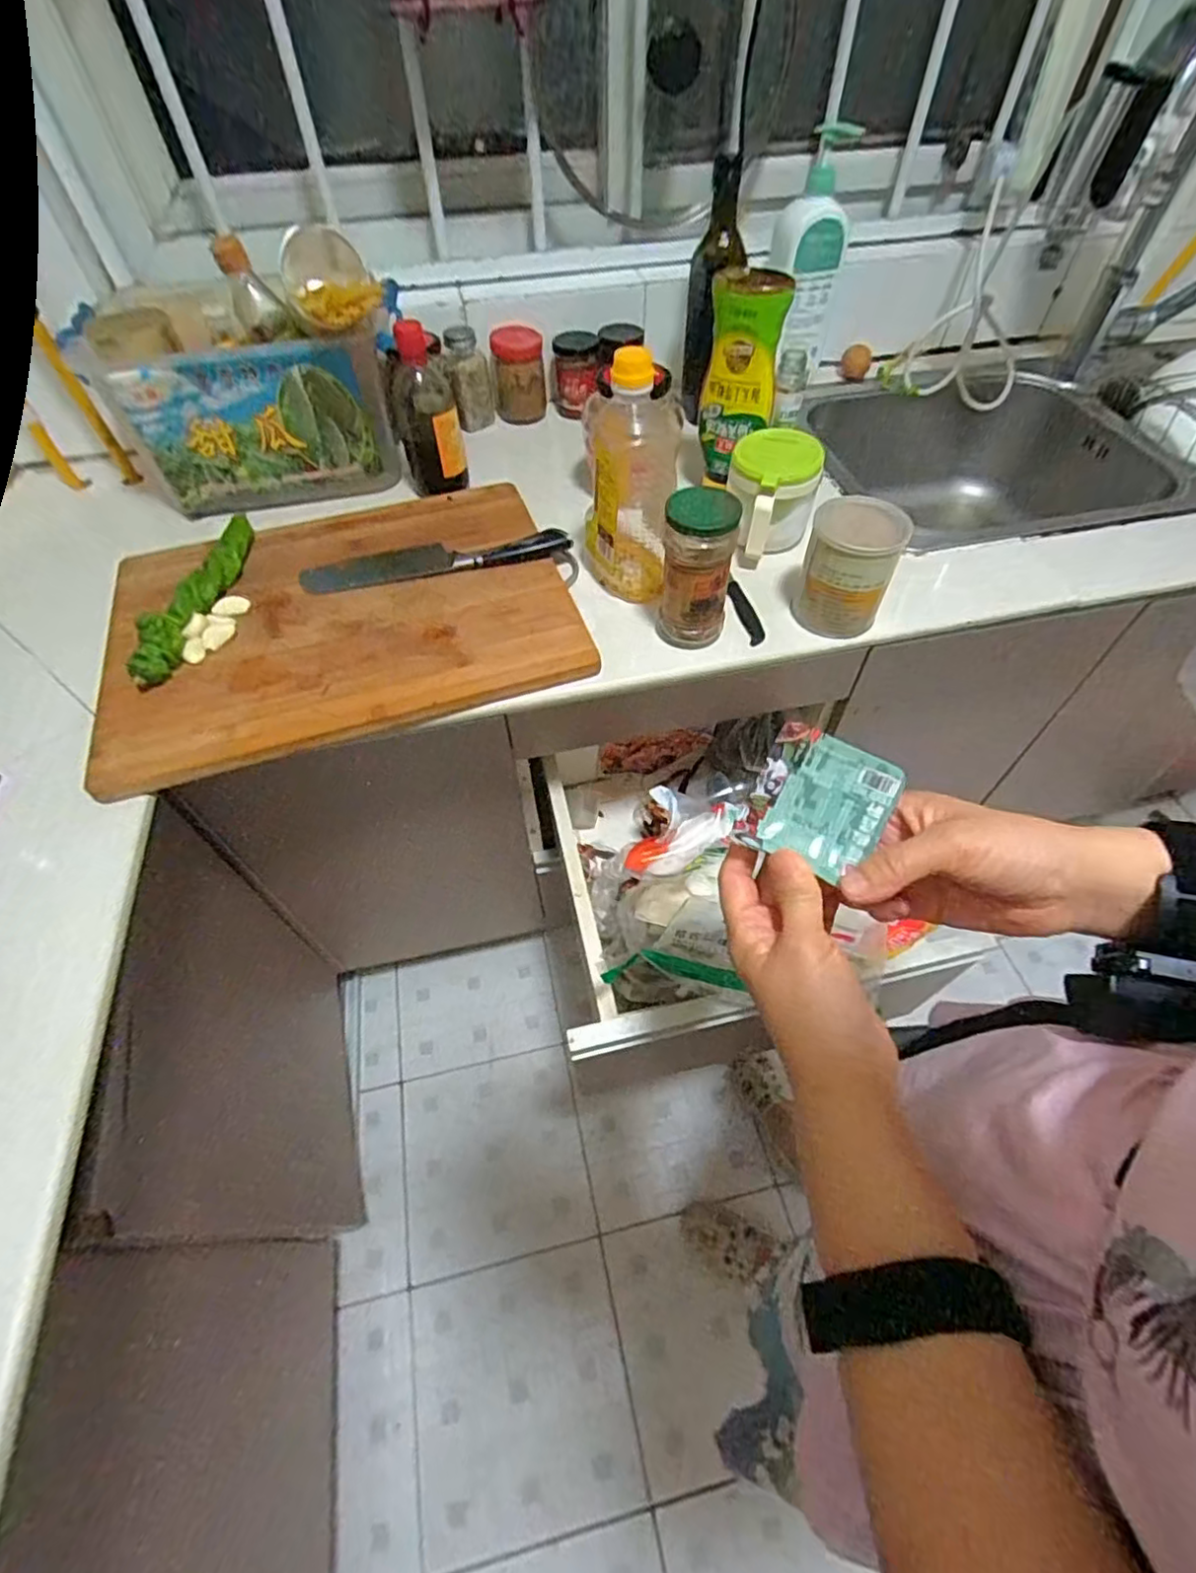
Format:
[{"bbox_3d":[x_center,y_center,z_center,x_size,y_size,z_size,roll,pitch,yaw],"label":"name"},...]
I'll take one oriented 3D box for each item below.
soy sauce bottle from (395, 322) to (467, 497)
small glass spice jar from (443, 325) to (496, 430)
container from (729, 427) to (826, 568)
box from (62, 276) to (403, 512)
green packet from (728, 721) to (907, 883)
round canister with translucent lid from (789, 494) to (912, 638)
[{"bbox_3d":[-0.203,-0.441,0.751,0.072,0.182,0.058,-13,55,-8],"label":"soy sauce bottle"},{"bbox_3d":[-0.176,-0.565,0.876,0.049,0.118,0.048,-9,55,-6],"label":"small glass spice jar"},{"bbox_3d":[0.188,-0.312,0.690,0.091,0.105,0.104,11,55,9],"label":"container"},{"bbox_3d":[-0.411,-0.462,0.766,0.295,0.185,0.176,-13,55,-8],"label":"box"},{"bbox_3d":[0.115,0.009,0.330,0.066,0.006,0.069,27,89,6],"label":"green packet"},{"bbox_3d":[0.243,-0.213,0.619,0.083,0.103,0.080,14,56,11],"label":"round canister with translucent lid"}]

